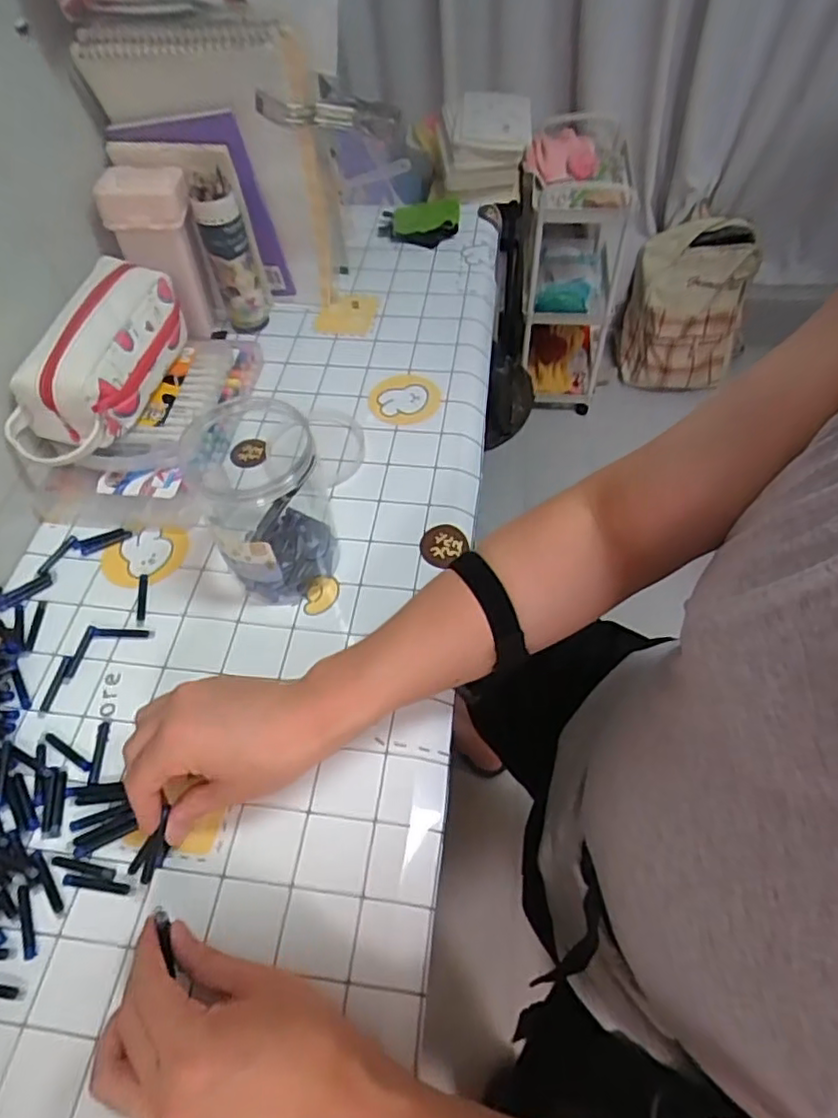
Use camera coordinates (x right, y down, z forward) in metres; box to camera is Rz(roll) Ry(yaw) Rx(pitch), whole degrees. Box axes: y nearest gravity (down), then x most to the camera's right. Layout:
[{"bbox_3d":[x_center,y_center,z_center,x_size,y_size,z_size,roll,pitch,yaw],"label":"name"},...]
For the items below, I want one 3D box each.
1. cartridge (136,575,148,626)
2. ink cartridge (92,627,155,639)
[{"bbox_3d":[-0.244,0.036,0.556,0.008,0.008,0.049,-5,56,-4],"label":"cartridge"},{"bbox_3d":[-0.252,0.063,0.542,0.051,0.004,0.010,2,56,2],"label":"ink cartridge"}]

